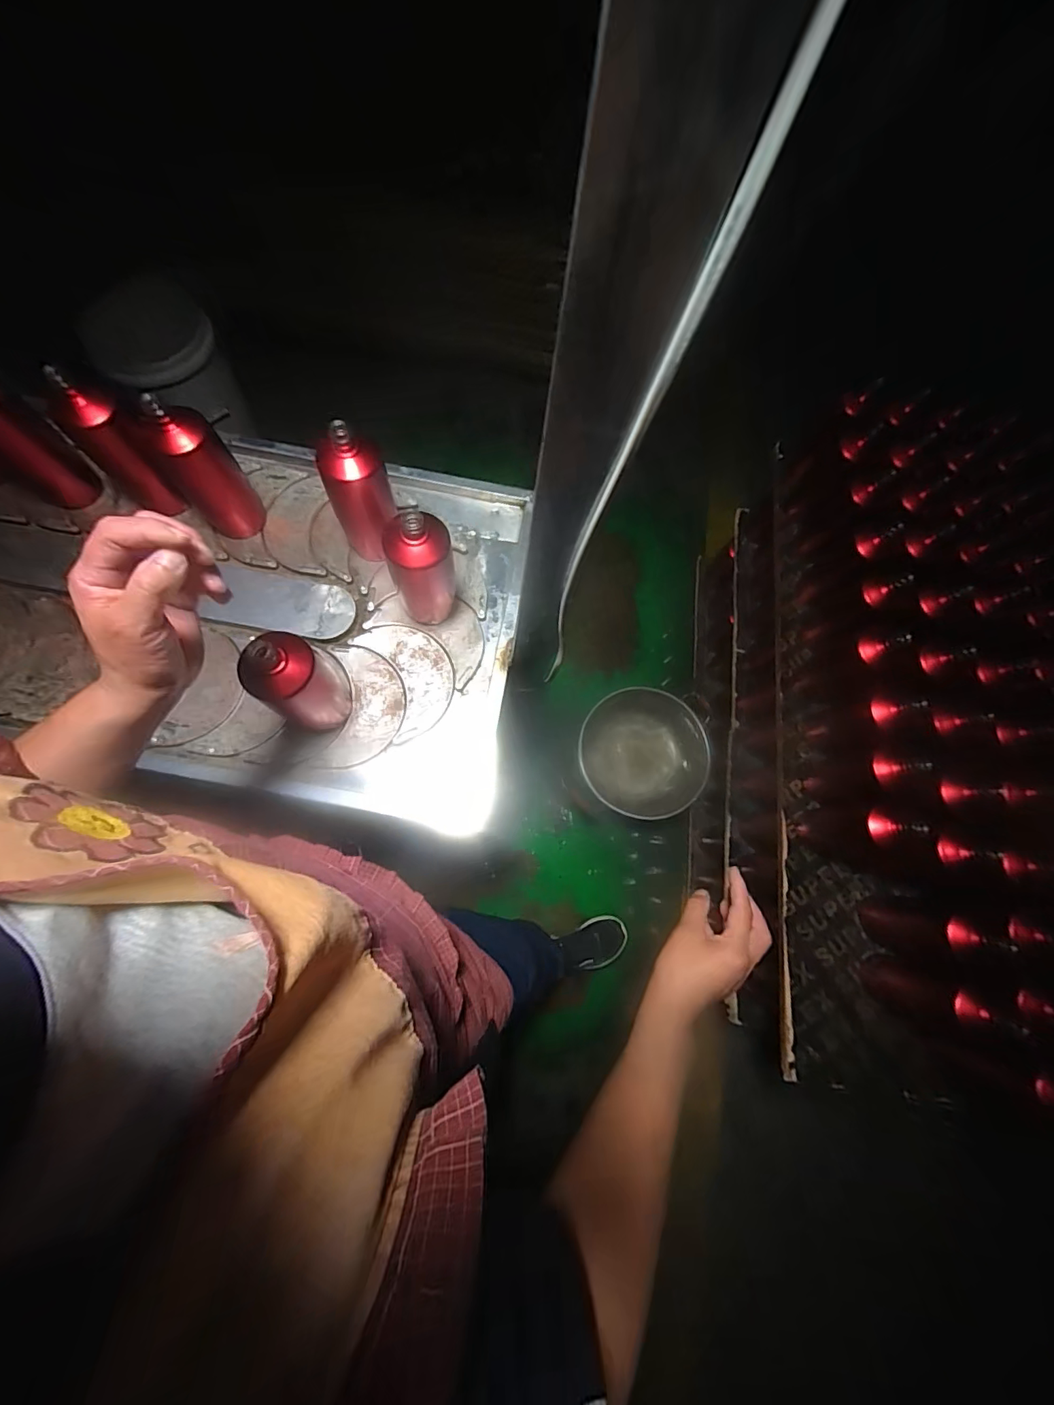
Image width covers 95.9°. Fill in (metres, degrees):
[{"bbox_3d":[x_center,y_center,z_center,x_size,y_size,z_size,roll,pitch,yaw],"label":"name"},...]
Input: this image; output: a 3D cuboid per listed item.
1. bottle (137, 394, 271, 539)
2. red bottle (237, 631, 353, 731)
[{"bbox_3d":[-0.442,-0.316,0.648,0.084,0.192,0.070,-42,75,-11],"label":"bottle"},{"bbox_3d":[-0.273,-0.022,0.578,0.078,0.206,0.082,-1,71,2],"label":"red bottle"}]

